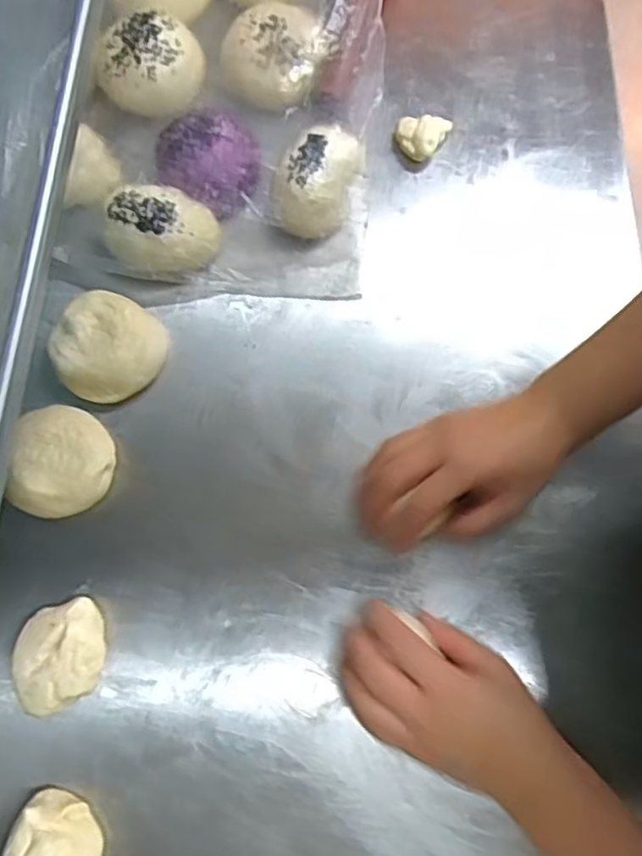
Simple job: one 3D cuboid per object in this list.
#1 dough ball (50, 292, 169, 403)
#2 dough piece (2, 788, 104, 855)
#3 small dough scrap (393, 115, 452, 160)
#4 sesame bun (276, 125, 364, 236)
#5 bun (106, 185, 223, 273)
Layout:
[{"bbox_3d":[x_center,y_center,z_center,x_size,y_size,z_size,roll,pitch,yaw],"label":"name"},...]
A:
[{"bbox_3d":[-0.162,-0.061,0.501,0.081,0.023,0.081,-1,77,4],"label":"dough ball"},{"bbox_3d":[-0.168,0.268,0.416,0.064,0.037,0.058,37,82,11],"label":"dough piece"},{"bbox_3d":[0.080,-0.226,0.518,0.042,0.023,0.035,2,77,5],"label":"small dough scrap"},{"bbox_3d":[0.002,-0.181,0.493,0.059,0.042,0.078,23,80,9],"label":"sesame bun"},{"bbox_3d":[-0.118,-0.147,0.499,0.085,0.040,0.062,2,77,4],"label":"bun"}]

